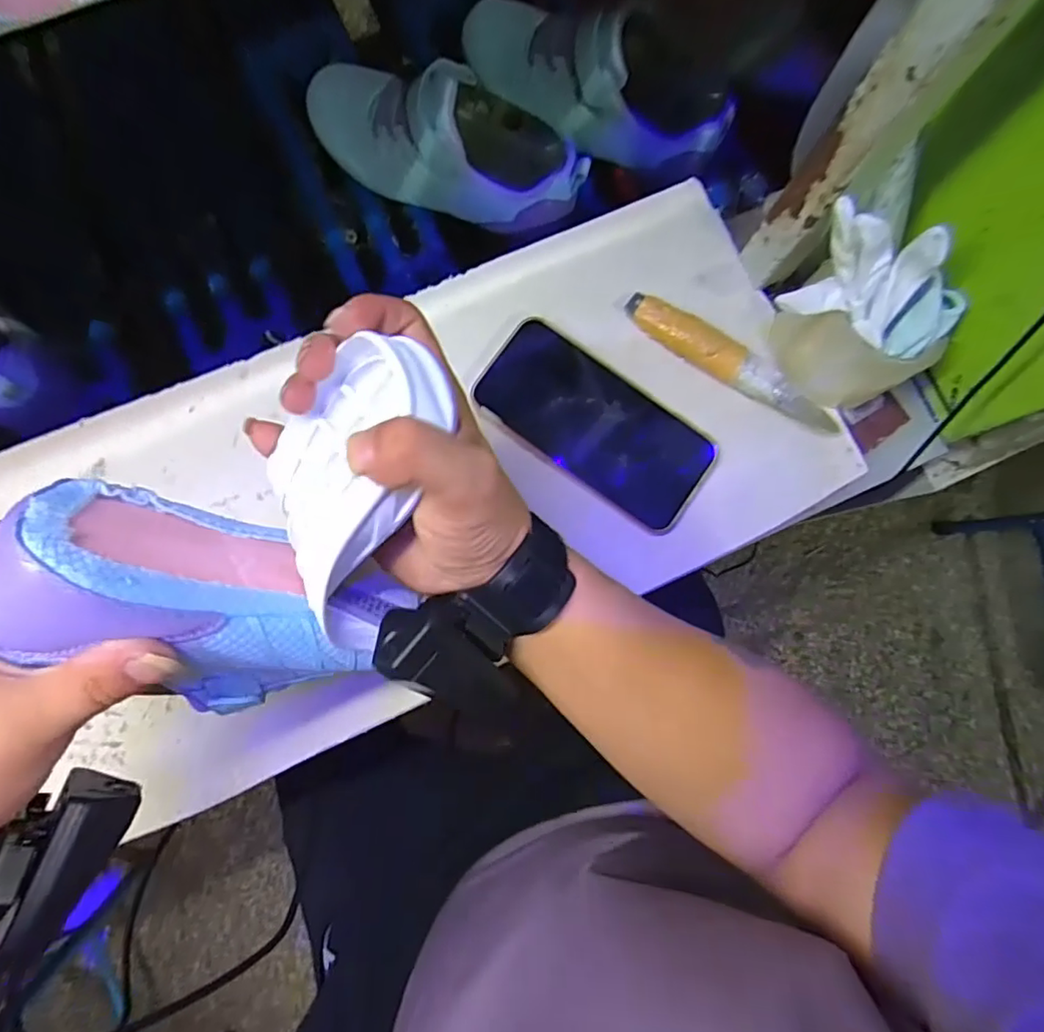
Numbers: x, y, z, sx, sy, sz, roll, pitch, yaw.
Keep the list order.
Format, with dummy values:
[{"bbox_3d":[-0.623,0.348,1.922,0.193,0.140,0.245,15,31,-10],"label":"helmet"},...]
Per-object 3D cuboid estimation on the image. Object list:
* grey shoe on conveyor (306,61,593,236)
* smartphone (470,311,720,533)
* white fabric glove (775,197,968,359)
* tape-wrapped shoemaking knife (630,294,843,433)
[{"bbox_3d":[-0.063,-0.286,0.448,0.225,0.094,0.076,22,82,1],"label":"grey shoe on conveyor"},{"bbox_3d":[0.052,-0.064,0.406,0.162,0.011,0.079,36,83,3],"label":"smartphone"},{"bbox_3d":[0.220,-0.135,0.350,0.111,0.069,0.050,18,82,0],"label":"white fabric glove"},{"bbox_3d":[0.147,-0.105,0.410,0.167,0.021,0.027,33,82,2],"label":"tape-wrapped shoemaking knife"}]

